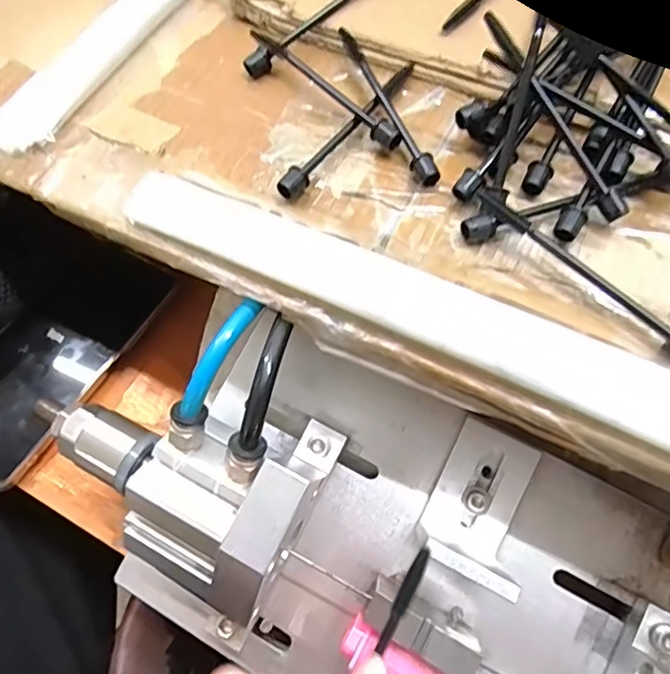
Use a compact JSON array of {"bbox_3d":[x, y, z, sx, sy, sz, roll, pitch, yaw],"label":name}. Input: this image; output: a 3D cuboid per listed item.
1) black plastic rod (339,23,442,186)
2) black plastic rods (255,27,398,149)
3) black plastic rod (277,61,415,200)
[{"bbox_3d":[0.024,-0.110,0.253,0.009,0.012,0.101,-19,64,-7],"label":"black plastic rod"},{"bbox_3d":[-0.006,-0.118,0.258,0.009,0.013,0.101,-39,68,-16],"label":"black plastic rods"},{"bbox_3d":[0.007,-0.098,0.249,0.008,0.011,0.102,31,69,17],"label":"black plastic rod"}]

